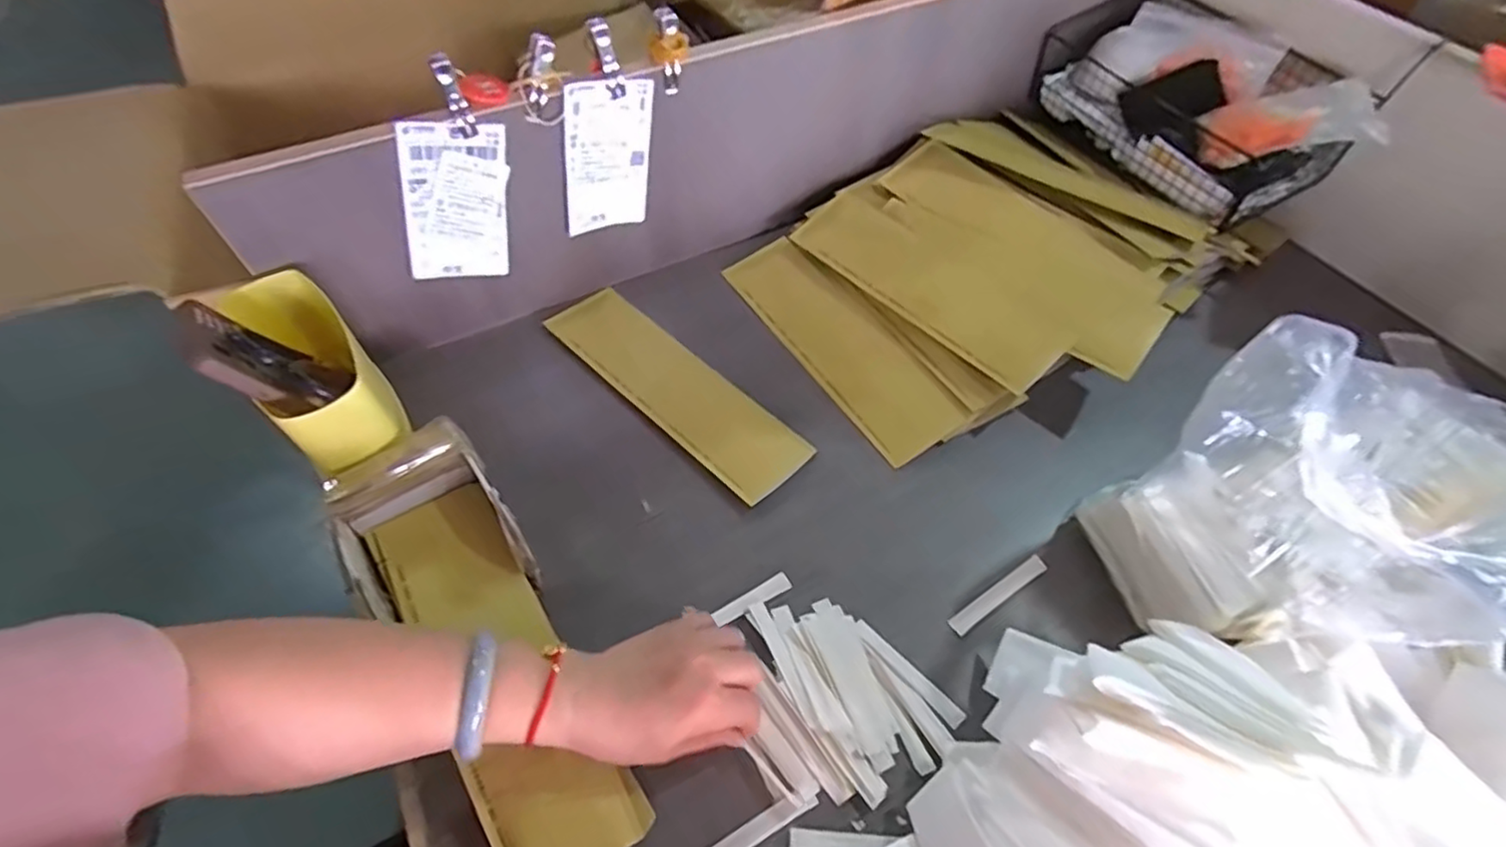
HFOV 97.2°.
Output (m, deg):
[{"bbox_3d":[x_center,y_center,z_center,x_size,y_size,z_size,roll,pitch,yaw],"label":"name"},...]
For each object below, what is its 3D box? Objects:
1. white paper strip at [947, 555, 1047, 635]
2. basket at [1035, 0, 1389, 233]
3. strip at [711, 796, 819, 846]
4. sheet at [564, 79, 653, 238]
[{"bbox_3d":[0.183,0.127,0.493,0.091,0.004,0.014,-28,65,-21],"label":"white paper strip"},{"bbox_3d":[0.451,-0.324,0.669,0.161,0.098,0.290,-23,59,-15],"label":"basket"},{"bbox_3d":[-0.003,0.251,0.402,0.089,0.004,0.014,-25,50,-18],"label":"strip"},{"bbox_3d":[-0.125,-0.225,0.571,0.075,0.135,0.004,-20,60,-27],"label":"sheet"}]

